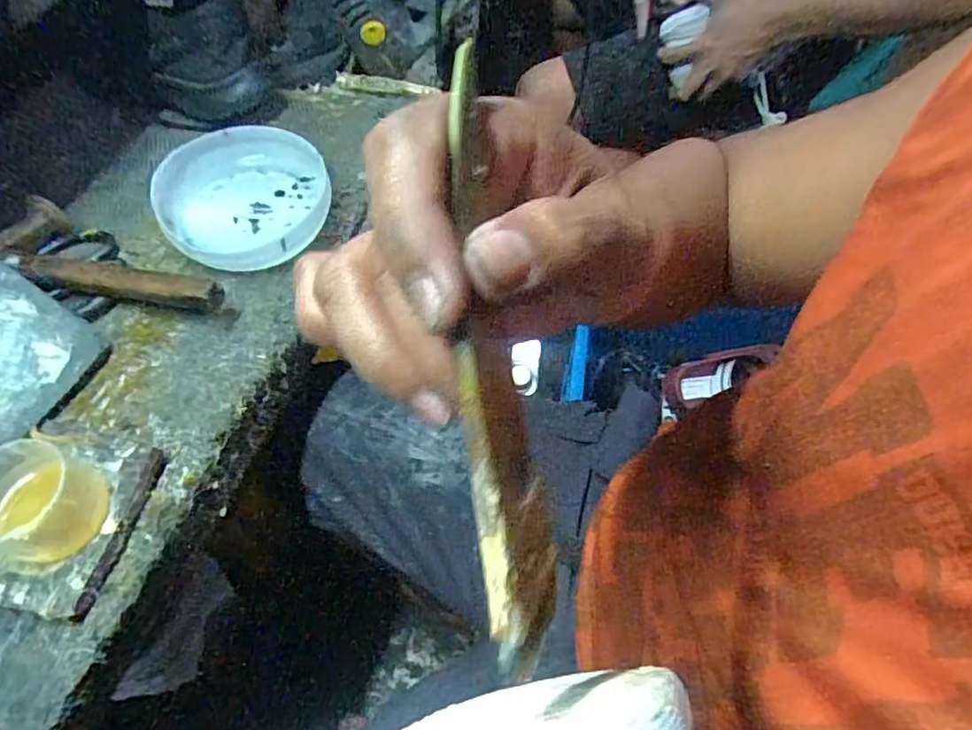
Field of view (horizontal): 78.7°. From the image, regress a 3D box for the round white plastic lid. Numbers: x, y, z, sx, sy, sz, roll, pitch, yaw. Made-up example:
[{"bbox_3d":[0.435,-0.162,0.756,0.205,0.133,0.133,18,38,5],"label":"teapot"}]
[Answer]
[{"bbox_3d":[-0.212,-0.143,0.525,0.142,0.040,0.146,-17,60,-11],"label":"round white plastic lid"}]

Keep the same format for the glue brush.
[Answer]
[{"bbox_3d":[0.001,-0.002,0.135,0.016,0.008,0.138,-7,88,-6],"label":"glue brush"}]

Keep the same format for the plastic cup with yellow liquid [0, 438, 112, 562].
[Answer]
[{"bbox_3d":[-0.283,0.088,0.377,0.070,0.054,0.063,18,60,10],"label":"plastic cup with yellow liquid"}]

